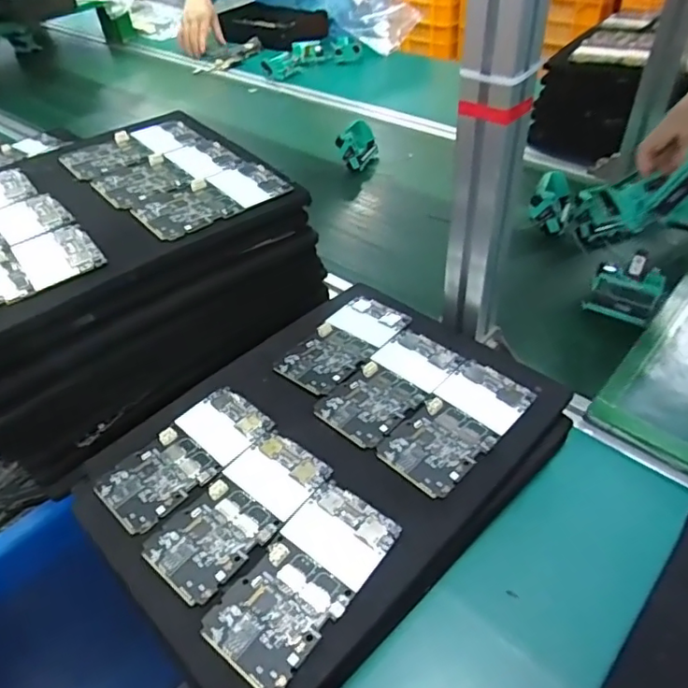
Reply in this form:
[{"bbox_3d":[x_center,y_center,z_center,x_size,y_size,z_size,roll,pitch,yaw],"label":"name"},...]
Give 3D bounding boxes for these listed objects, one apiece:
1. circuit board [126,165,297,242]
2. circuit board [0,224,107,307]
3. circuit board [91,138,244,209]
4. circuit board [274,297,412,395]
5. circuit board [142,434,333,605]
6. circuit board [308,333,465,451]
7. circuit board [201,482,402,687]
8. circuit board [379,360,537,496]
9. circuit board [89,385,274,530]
[{"bbox_3d":[-0.116,-0.130,0.500,0.130,0.009,0.065,-32,50,-25],"label":"circuit board"},{"bbox_3d":[-0.256,-0.052,0.426,0.131,0.008,0.063,-30,49,-24],"label":"circuit board"},{"bbox_3d":[-0.167,-0.163,0.531,0.128,0.006,0.070,-33,50,-26],"label":"circuit board"},{"bbox_3d":[0.000,-0.002,0.522,0.064,0.004,0.126,28,52,29],"label":"circuit board"},{"bbox_3d":[-0.075,0.117,0.403,0.066,0.004,0.129,30,53,31],"label":"circuit board"},{"bbox_3d":[0.039,0.034,0.481,0.069,0.004,0.126,30,53,31],"label":"circuit board"},{"bbox_3d":[-0.026,0.152,0.366,0.065,0.007,0.128,28,53,30],"label":"circuit board"},{"bbox_3d":[0.091,0.062,0.448,0.065,0.006,0.130,32,54,32],"label":"circuit board"},{"bbox_3d":[-0.123,0.086,0.440,0.065,0.004,0.130,31,54,31],"label":"circuit board"}]

